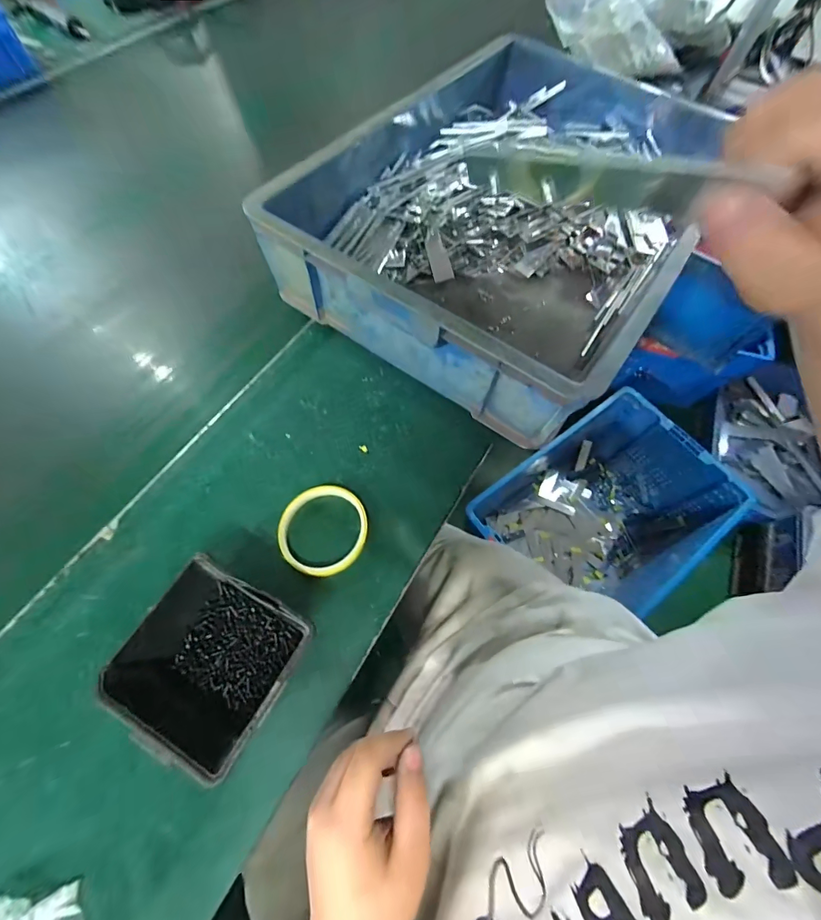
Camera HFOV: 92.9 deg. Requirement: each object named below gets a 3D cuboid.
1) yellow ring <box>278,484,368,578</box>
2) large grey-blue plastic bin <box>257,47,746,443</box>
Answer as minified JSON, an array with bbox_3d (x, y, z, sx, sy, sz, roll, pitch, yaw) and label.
[{"bbox_3d":[-0.087,0.071,0.395,0.086,0.016,0.089,1,64,-2],"label":"yellow ring"},{"bbox_3d":[0.139,-0.348,0.529,0.388,0.128,0.576,32,67,13],"label":"large grey-blue plastic bin"}]

